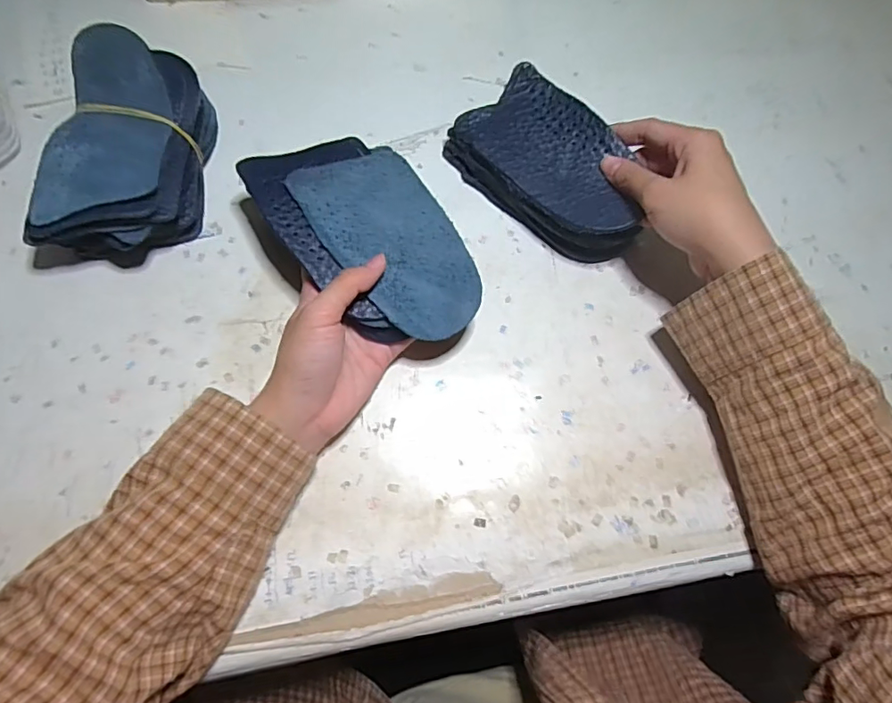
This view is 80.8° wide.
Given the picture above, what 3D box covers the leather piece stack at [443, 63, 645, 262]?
[{"bbox_3d":[0.076,-0.129,0.378,0.075,0.050,0.147,-40,77,-15],"label":"leather piece stack"}]

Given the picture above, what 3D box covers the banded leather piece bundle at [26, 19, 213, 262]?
[{"bbox_3d":[-0.214,-0.130,0.356,0.083,0.074,0.145,7,70,0],"label":"banded leather piece bundle"}]

